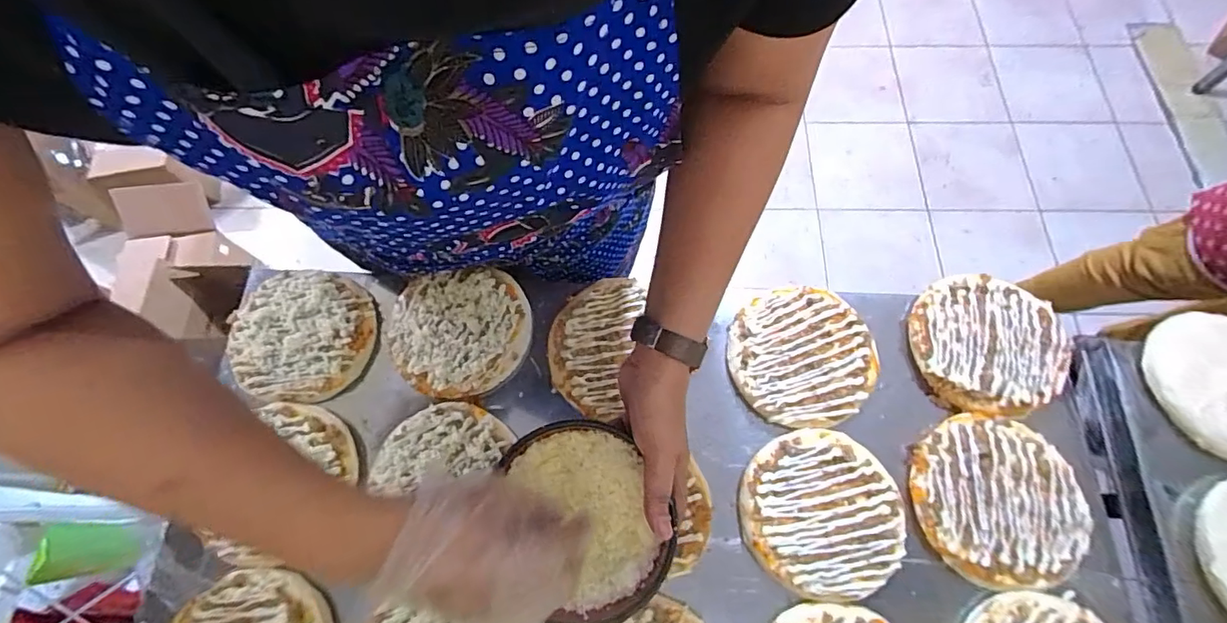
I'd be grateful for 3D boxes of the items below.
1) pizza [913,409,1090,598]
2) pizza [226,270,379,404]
[{"bbox_3d":[0.364,0.178,0.491,0.144,0.026,0.150,0,72,1],"label":"pizza"},{"bbox_3d":[-0.335,0.025,0.554,0.144,0.027,0.136,0,72,1],"label":"pizza"}]

